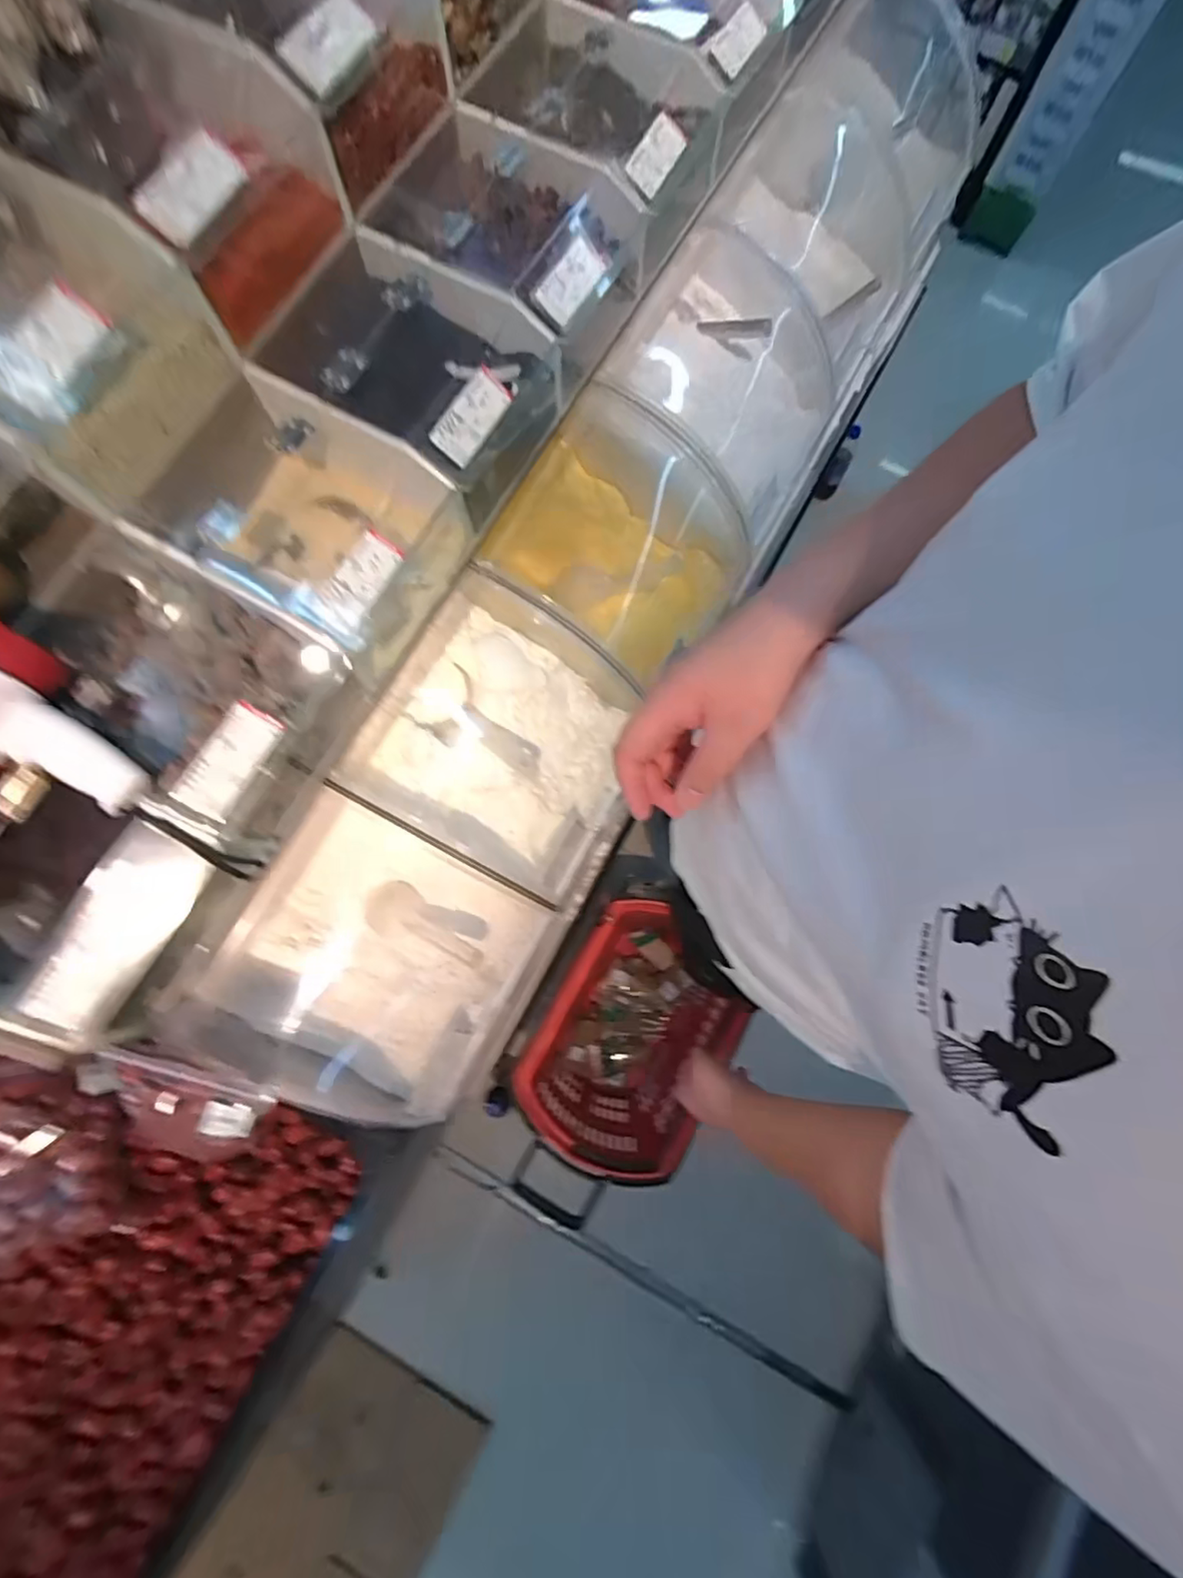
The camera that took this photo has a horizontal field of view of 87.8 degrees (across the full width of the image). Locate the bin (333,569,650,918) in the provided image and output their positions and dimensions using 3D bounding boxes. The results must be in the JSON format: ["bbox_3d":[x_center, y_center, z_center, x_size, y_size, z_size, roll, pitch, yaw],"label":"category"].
[{"bbox_3d":[-0.094,-0.069,0.784,0.302,0.237,0.323,25,80,6],"label":"bin"}]

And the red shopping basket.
[{"bbox_3d":[0.056,0.522,1.255,0.316,0.319,0.534,28,80,6],"label":"red shopping basket"}]

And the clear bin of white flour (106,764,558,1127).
[{"bbox_3d":[-0.257,0.204,0.702,0.301,0.311,0.313,28,80,6],"label":"clear bin of white flour"}]

